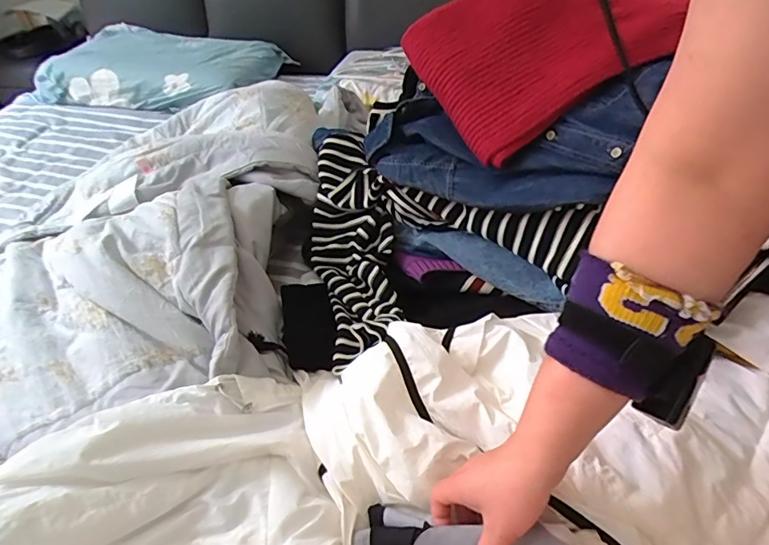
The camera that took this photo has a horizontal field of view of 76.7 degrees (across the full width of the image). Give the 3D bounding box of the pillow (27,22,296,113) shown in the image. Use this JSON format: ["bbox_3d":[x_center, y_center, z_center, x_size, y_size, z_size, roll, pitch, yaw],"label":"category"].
[{"bbox_3d":[-0.702,-0.623,1.497,0.700,0.154,0.422,18,45,20],"label":"pillow"}]

